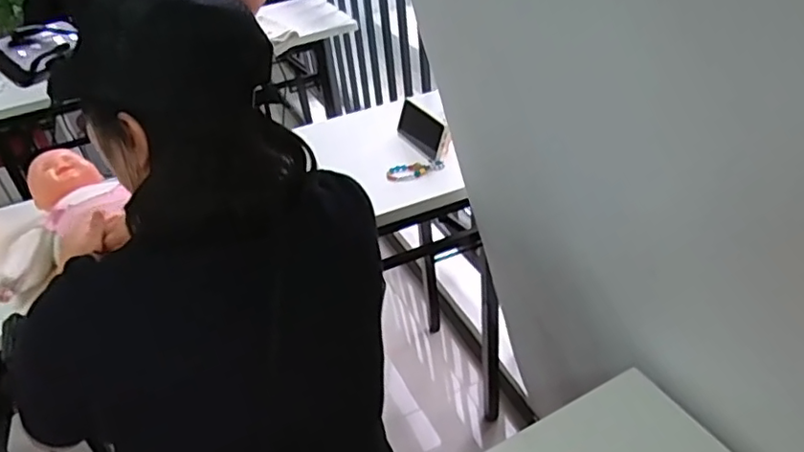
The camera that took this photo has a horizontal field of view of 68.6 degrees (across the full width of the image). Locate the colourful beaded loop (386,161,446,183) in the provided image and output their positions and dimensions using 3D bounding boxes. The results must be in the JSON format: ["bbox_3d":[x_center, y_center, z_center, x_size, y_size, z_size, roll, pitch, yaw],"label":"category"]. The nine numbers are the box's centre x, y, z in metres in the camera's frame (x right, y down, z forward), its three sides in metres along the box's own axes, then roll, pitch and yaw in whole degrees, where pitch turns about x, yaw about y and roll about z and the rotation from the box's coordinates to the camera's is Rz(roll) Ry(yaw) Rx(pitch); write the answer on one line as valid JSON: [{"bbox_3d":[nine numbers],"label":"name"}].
[{"bbox_3d":[0.027,-0.105,1.129,0.110,0.016,0.041,-13,38,-7],"label":"colourful beaded loop"}]

